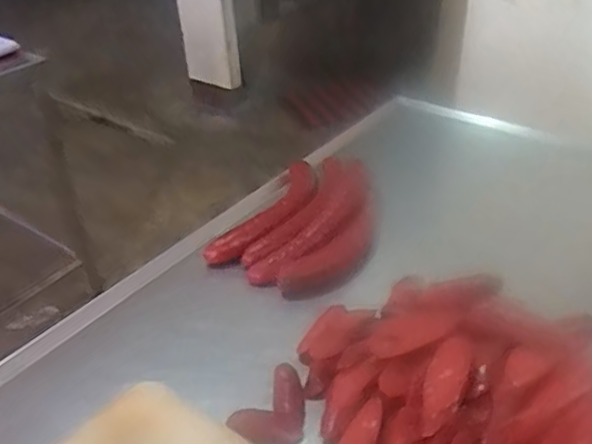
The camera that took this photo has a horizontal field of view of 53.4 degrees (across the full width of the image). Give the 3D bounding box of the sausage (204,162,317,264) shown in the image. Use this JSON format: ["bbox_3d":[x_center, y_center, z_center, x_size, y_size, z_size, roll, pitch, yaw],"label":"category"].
[{"bbox_3d":[-0.031,-0.008,0.835,0.063,0.035,0.253,17,40,26],"label":"sausage"}]

